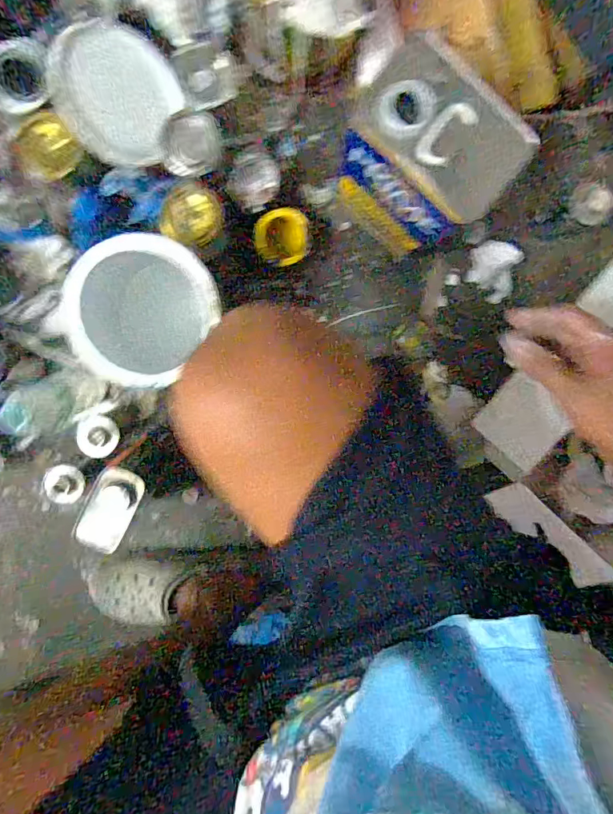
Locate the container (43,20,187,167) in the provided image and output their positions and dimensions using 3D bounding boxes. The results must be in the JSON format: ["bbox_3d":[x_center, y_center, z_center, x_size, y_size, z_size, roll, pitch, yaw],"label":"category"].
[{"bbox_3d":[-0.226,-0.381,0.545,0.146,0.031,0.152,6,97,-38],"label":"container"}]

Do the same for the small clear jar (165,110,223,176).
[{"bbox_3d":[-0.138,-0.316,0.550,0.070,0.046,0.059,-17,100,0],"label":"small clear jar"}]

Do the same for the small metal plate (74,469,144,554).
[{"bbox_3d":[-0.244,0.127,0.558,0.056,0.029,0.098,26,97,-7],"label":"small metal plate"}]

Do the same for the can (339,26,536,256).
[{"bbox_3d":[0.146,-0.284,0.558,0.155,0.248,0.110,42,95,-8],"label":"can"}]

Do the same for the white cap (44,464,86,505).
[{"bbox_3d":[-0.335,0.108,0.629,0.047,0.027,0.053,-29,100,2],"label":"white cap"}]

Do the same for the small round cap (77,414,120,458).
[{"bbox_3d":[-0.286,0.039,0.618,0.050,0.023,0.058,-3,100,-2],"label":"small round cap"}]

